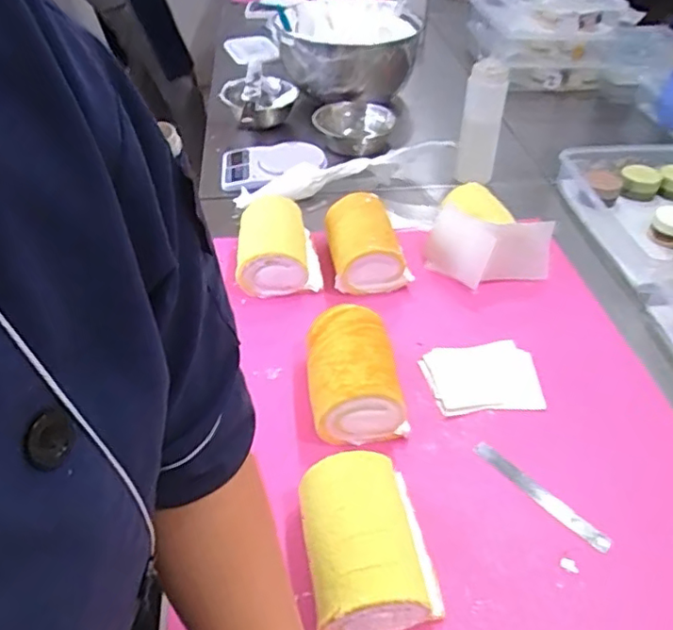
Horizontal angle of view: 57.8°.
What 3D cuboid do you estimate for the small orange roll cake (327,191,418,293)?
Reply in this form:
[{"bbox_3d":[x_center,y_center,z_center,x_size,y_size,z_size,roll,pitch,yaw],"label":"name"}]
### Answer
[{"bbox_3d":[0.046,-0.115,0.948,0.116,0.095,0.150,-6,42,-7],"label":"small orange roll cake"}]

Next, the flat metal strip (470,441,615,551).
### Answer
[{"bbox_3d":[0.222,0.197,0.671,0.019,0.004,0.166,-42,57,-17],"label":"flat metal strip"}]

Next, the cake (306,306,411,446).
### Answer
[{"bbox_3d":[0.022,0.074,0.730,0.107,0.097,0.164,-5,42,-6],"label":"cake"}]

